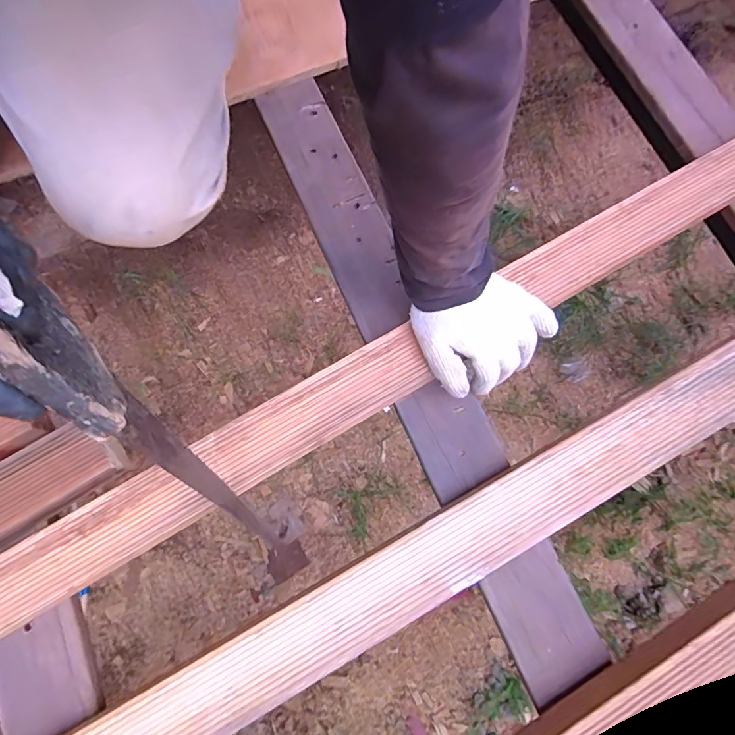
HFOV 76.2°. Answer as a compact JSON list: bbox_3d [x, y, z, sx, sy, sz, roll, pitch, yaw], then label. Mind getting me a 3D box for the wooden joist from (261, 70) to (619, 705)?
[{"bbox_3d":[0.045,-0.032,0.551,0.088,0.047,0.766,-23,76,-6],"label":"wooden joist"}]

